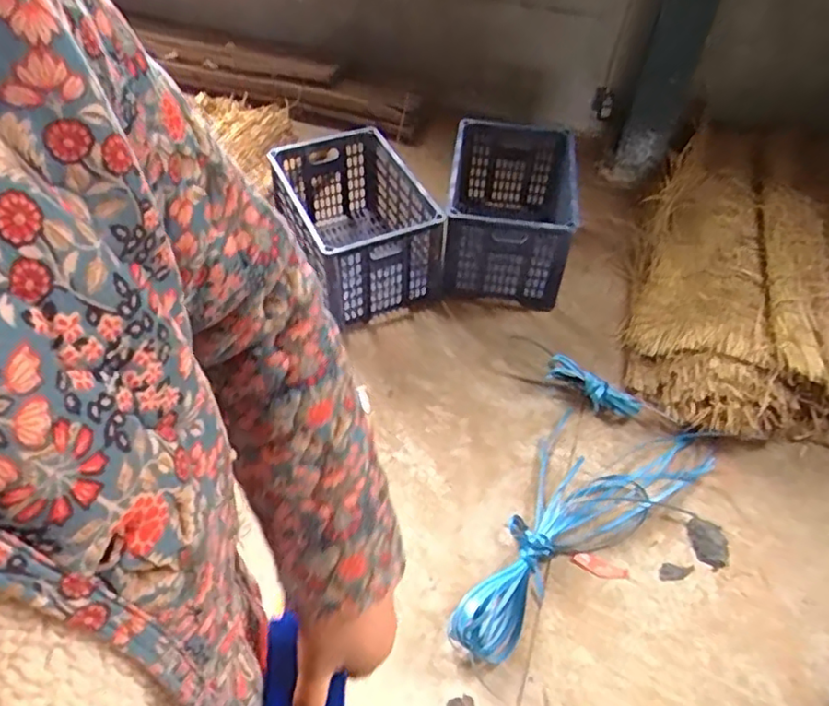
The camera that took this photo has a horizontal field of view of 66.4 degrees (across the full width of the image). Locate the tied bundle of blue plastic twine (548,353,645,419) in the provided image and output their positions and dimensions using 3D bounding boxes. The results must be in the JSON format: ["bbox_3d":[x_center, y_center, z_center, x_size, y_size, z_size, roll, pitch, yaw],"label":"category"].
[{"bbox_3d":[0.467,0.095,1.657,0.255,0.067,0.077,27,51,15],"label":"tied bundle of blue plastic twine"}]

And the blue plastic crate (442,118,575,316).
[{"bbox_3d":[0.272,-0.410,1.906,0.353,0.328,0.495,8,49,-1],"label":"blue plastic crate"}]

